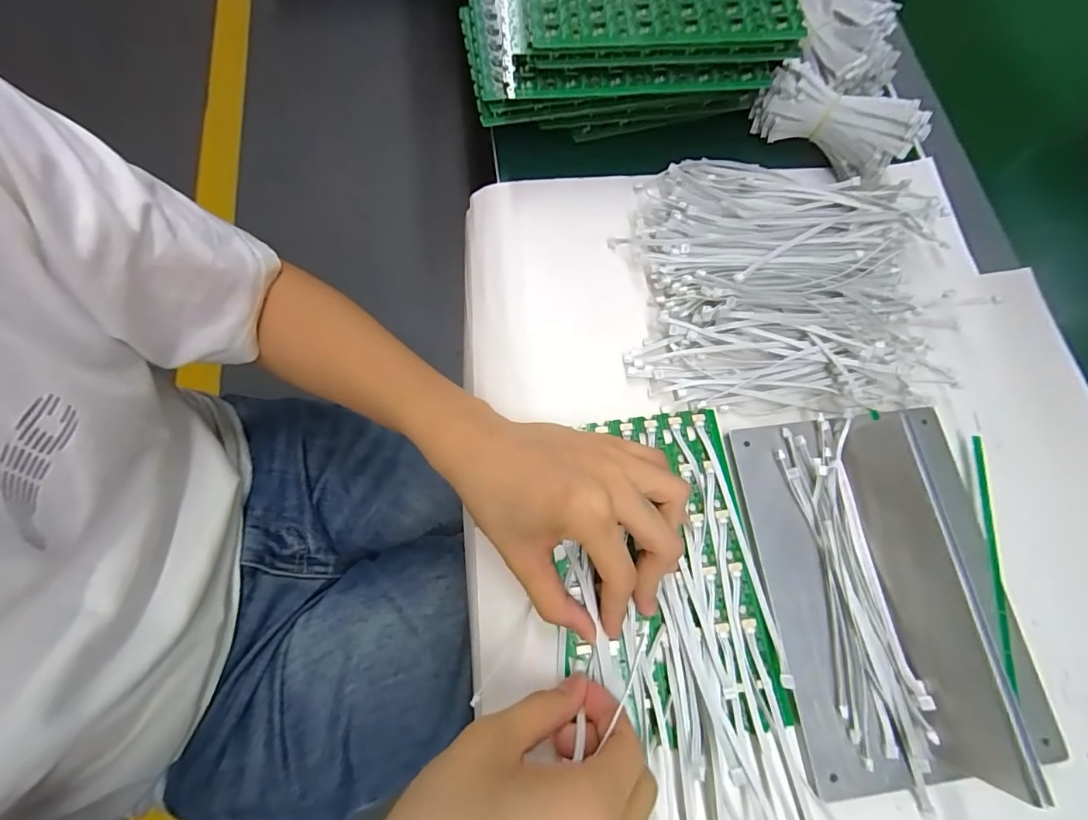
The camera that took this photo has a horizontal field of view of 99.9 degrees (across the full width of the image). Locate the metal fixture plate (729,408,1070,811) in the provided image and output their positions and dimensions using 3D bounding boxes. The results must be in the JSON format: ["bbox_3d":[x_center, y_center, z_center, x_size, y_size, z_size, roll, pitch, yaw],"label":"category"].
[{"bbox_3d":[0.198,0.094,0.249,0.141,0.043,0.197,-8,74,-4],"label":"metal fixture plate"}]

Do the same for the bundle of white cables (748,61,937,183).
[{"bbox_3d":[0.217,-0.217,0.345,0.111,0.050,0.033,33,75,7],"label":"bundle of white cables"}]

